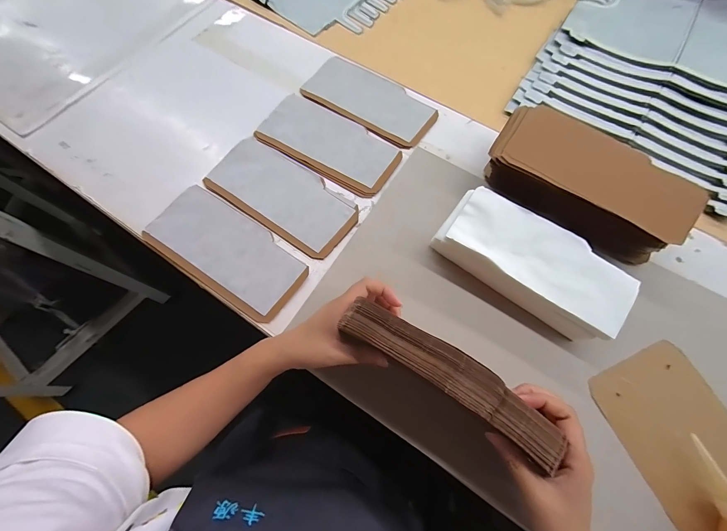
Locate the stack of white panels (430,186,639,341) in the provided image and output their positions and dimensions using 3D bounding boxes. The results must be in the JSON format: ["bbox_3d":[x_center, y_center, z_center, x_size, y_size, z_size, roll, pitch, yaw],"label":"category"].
[{"bbox_3d":[0.203,-0.001,0.400,0.224,0.054,0.114,33,74,12],"label":"stack of white panels"}]

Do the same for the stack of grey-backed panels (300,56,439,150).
[{"bbox_3d":[0.010,-0.277,0.529,0.220,0.009,0.102,33,74,12],"label":"stack of grey-backed panels"}]

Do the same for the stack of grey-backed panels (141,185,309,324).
[{"bbox_3d":[-0.186,-0.021,0.434,0.222,0.012,0.104,33,74,11],"label":"stack of grey-backed panels"}]

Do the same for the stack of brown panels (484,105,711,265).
[{"bbox_3d":[0.287,-0.110,0.417,0.236,0.091,0.096,34,75,12],"label":"stack of brown panels"}]

